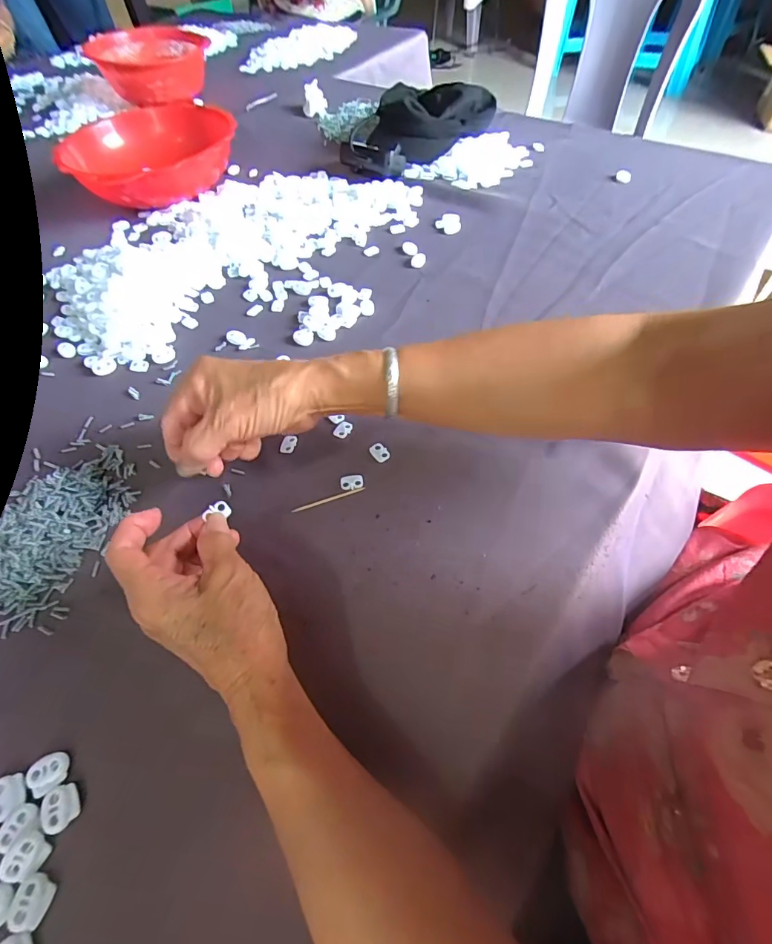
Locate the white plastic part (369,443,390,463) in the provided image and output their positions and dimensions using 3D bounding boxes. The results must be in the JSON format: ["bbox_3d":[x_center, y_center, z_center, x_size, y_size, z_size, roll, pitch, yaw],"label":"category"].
[{"bbox_3d":[-0.005,-0.018,0.379,0.013,0.004,0.019,-31,61,-17],"label":"white plastic part"}]

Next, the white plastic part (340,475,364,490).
[{"bbox_3d":[-0.028,0.008,0.364,0.019,0.004,0.014,-5,57,-1],"label":"white plastic part"}]

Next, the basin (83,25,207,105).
[{"bbox_3d":[-0.505,-0.874,0.937,0.209,0.097,0.209,-1,57,1],"label":"basin"}]

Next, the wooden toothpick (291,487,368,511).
[{"bbox_3d":[-0.047,0.022,0.357,0.062,0.004,0.004,-16,58,-8],"label":"wooden toothpick"}]

